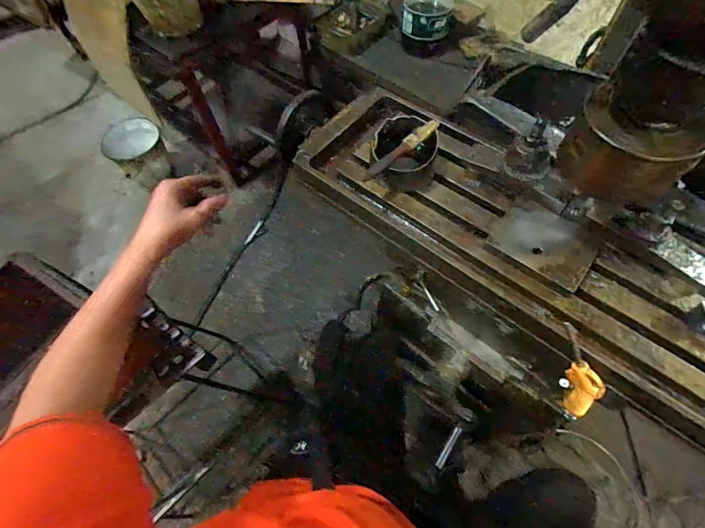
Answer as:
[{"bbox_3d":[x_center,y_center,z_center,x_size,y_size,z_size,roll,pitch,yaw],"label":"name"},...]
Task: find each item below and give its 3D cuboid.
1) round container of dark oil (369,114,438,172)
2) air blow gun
[{"bbox_3d":[0.079,-0.183,0.586,0.106,0.056,0.093,-33,66,-13],"label":"round container of dark oil"},{"bbox_3d":[0.310,0.169,0.504,0.028,0.199,0.062,-37,41,-15],"label":"air blow gun"}]

